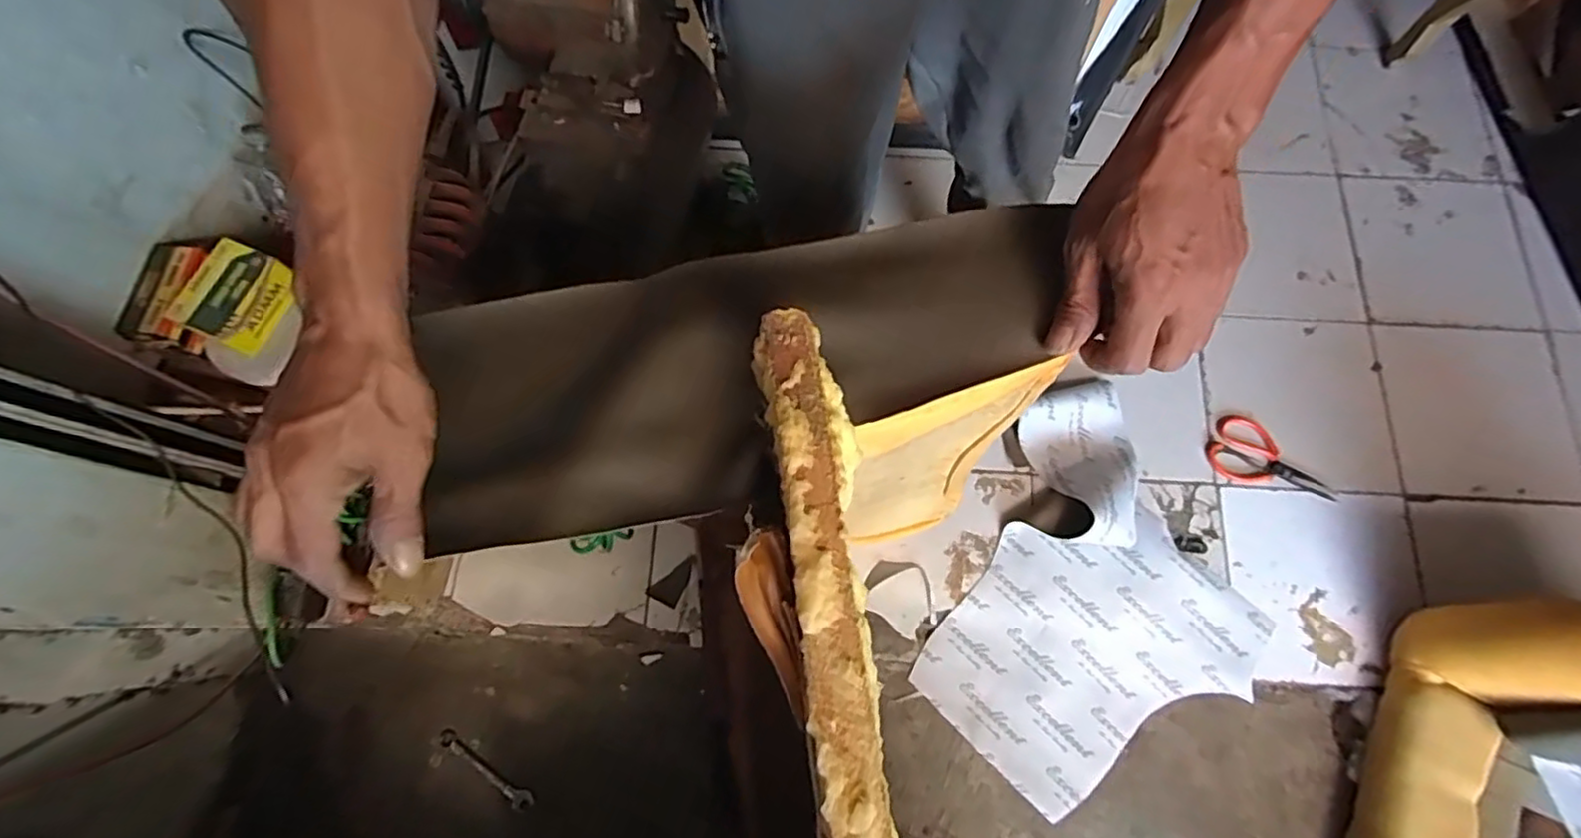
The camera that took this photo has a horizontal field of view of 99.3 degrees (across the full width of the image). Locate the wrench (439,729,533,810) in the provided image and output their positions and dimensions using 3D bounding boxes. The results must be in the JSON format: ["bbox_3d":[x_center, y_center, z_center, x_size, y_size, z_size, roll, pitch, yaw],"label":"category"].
[{"bbox_3d":[-0.432,0.497,0.953,0.163,0.009,0.026,33,63,11],"label":"wrench"}]

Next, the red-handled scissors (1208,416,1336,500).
[{"bbox_3d":[0.761,0.075,1.059,0.195,0.012,0.101,30,78,8],"label":"red-handled scissors"}]

